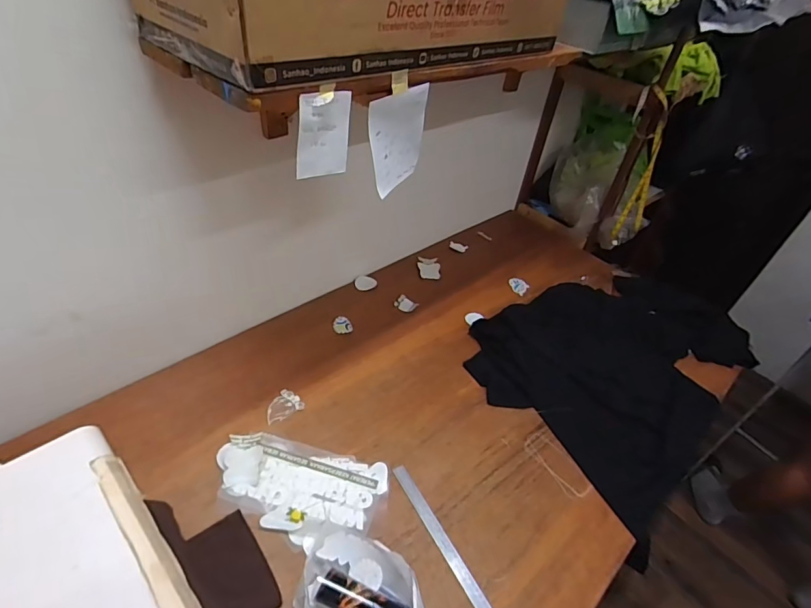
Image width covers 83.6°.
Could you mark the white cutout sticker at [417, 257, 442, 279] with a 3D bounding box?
[{"bbox_3d":[0.074,-0.115,1.402,0.071,0.005,0.093,4,41,-7],"label":"white cutout sticker"}]

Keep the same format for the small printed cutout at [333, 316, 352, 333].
[{"bbox_3d":[-0.162,0.055,1.166,0.047,0.010,0.056,-8,44,-20],"label":"small printed cutout"}]

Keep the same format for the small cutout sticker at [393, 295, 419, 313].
[{"bbox_3d":[0.000,0.000,1.258,0.058,0.004,0.054,32,45,23],"label":"small cutout sticker"}]

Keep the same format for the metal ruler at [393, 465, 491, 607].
[{"bbox_3d":[0.072,0.431,0.804,0.027,0.006,0.331,-21,51,-24],"label":"metal ruler"}]

